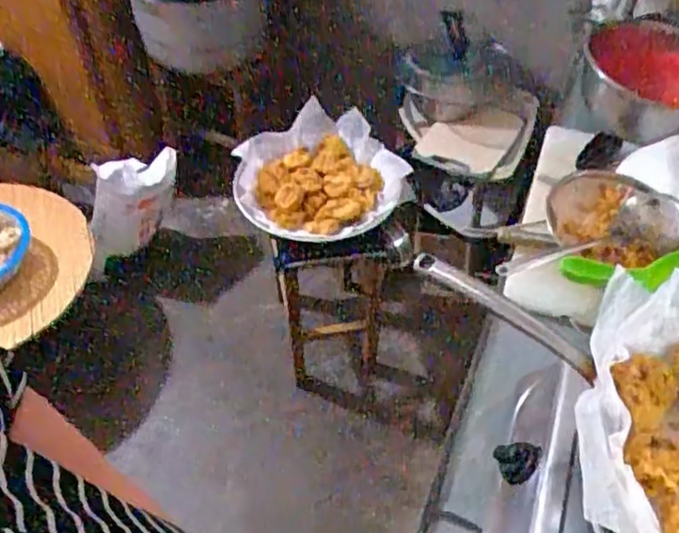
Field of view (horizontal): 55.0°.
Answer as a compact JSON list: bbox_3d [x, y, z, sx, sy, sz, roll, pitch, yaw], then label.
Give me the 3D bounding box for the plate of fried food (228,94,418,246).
[{"bbox_3d":[-0.046,-0.205,1.442,0.368,0.098,0.407,-9,49,-7],"label":"plate of fried food"}]

